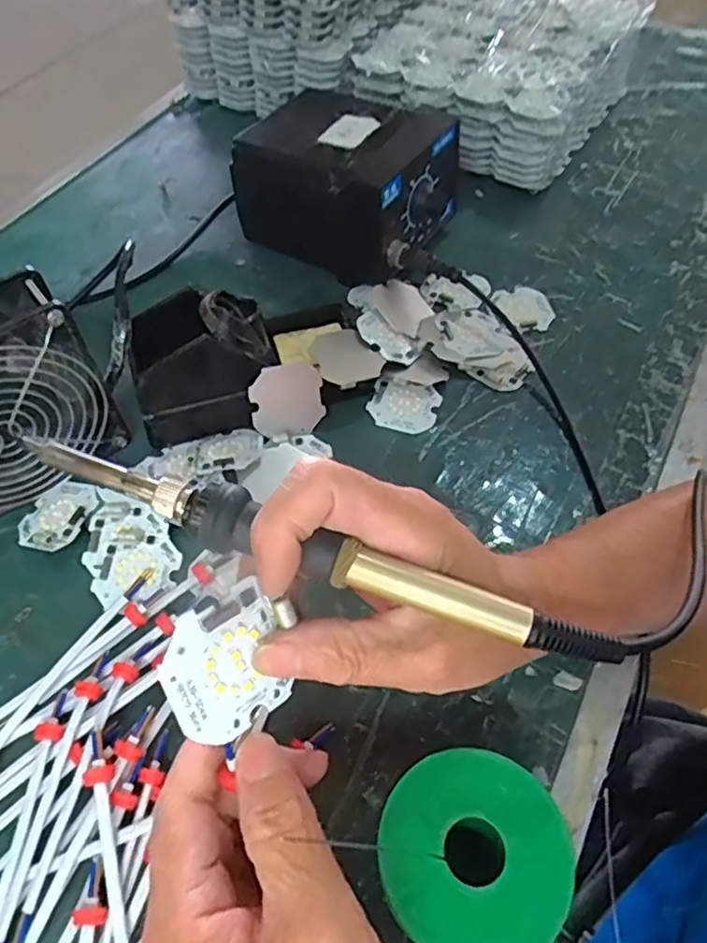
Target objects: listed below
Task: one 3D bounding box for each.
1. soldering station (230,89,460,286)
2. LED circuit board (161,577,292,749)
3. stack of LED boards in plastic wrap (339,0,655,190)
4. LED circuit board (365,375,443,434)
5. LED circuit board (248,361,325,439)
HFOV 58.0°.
[{"bbox_3d":[-0.002,-0.225,0.501,0.146,0.091,0.112,27,61,18],"label":"soldering station"},{"bbox_3d":[-0.040,0.063,0.205,0.041,0.045,0.004,-28,20,-33],"label":"LED circuit board"},{"bbox_3d":[0.136,-0.371,0.591,0.193,0.097,0.228,33,63,21],"label":"stack of LED boards in plastic wrap"},{"bbox_3d":[0.034,-0.045,0.433,0.046,0.010,0.038,11,57,9],"label":"LED circuit board"},{"bbox_3d":[-0.042,-0.046,0.411,0.045,0.045,0.004,-9,17,-9],"label":"LED circuit board"}]

